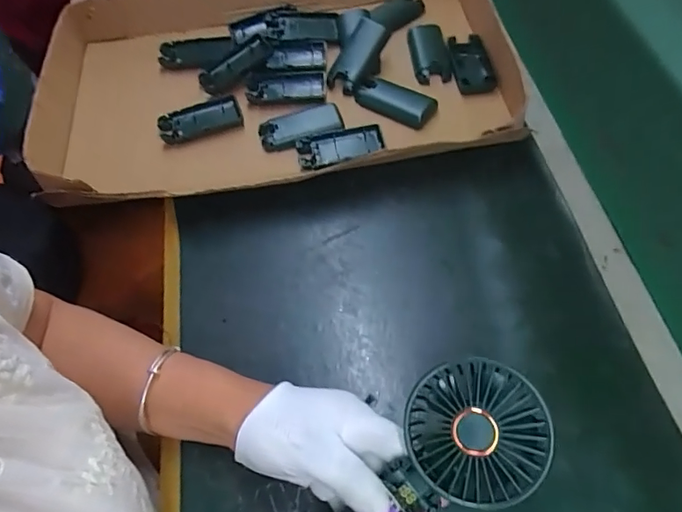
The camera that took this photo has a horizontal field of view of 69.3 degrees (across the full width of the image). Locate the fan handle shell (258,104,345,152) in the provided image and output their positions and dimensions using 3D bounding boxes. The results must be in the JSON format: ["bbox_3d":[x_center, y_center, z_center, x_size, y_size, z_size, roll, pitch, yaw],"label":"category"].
[{"bbox_3d":[-0.044,-0.145,0.560,0.093,0.017,0.049,-14,59,-7],"label":"fan handle shell"}]

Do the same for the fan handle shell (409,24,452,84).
[{"bbox_3d":[0.108,-0.249,0.609,0.041,0.015,0.091,-6,59,-2],"label":"fan handle shell"}]

